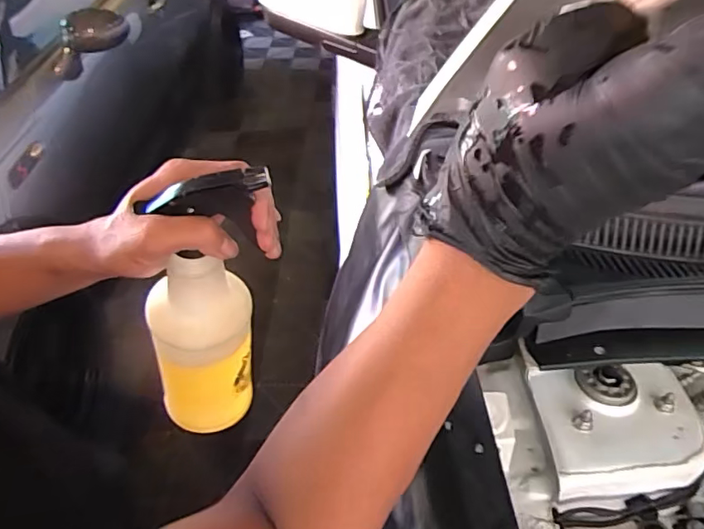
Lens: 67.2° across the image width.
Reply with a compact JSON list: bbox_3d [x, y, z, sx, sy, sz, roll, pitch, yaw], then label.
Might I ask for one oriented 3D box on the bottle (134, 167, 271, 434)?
[{"bbox_3d":[-0.126,0.049,0.445,0.082,0.270,0.063,-7,42,-23],"label":"bottle"}]

